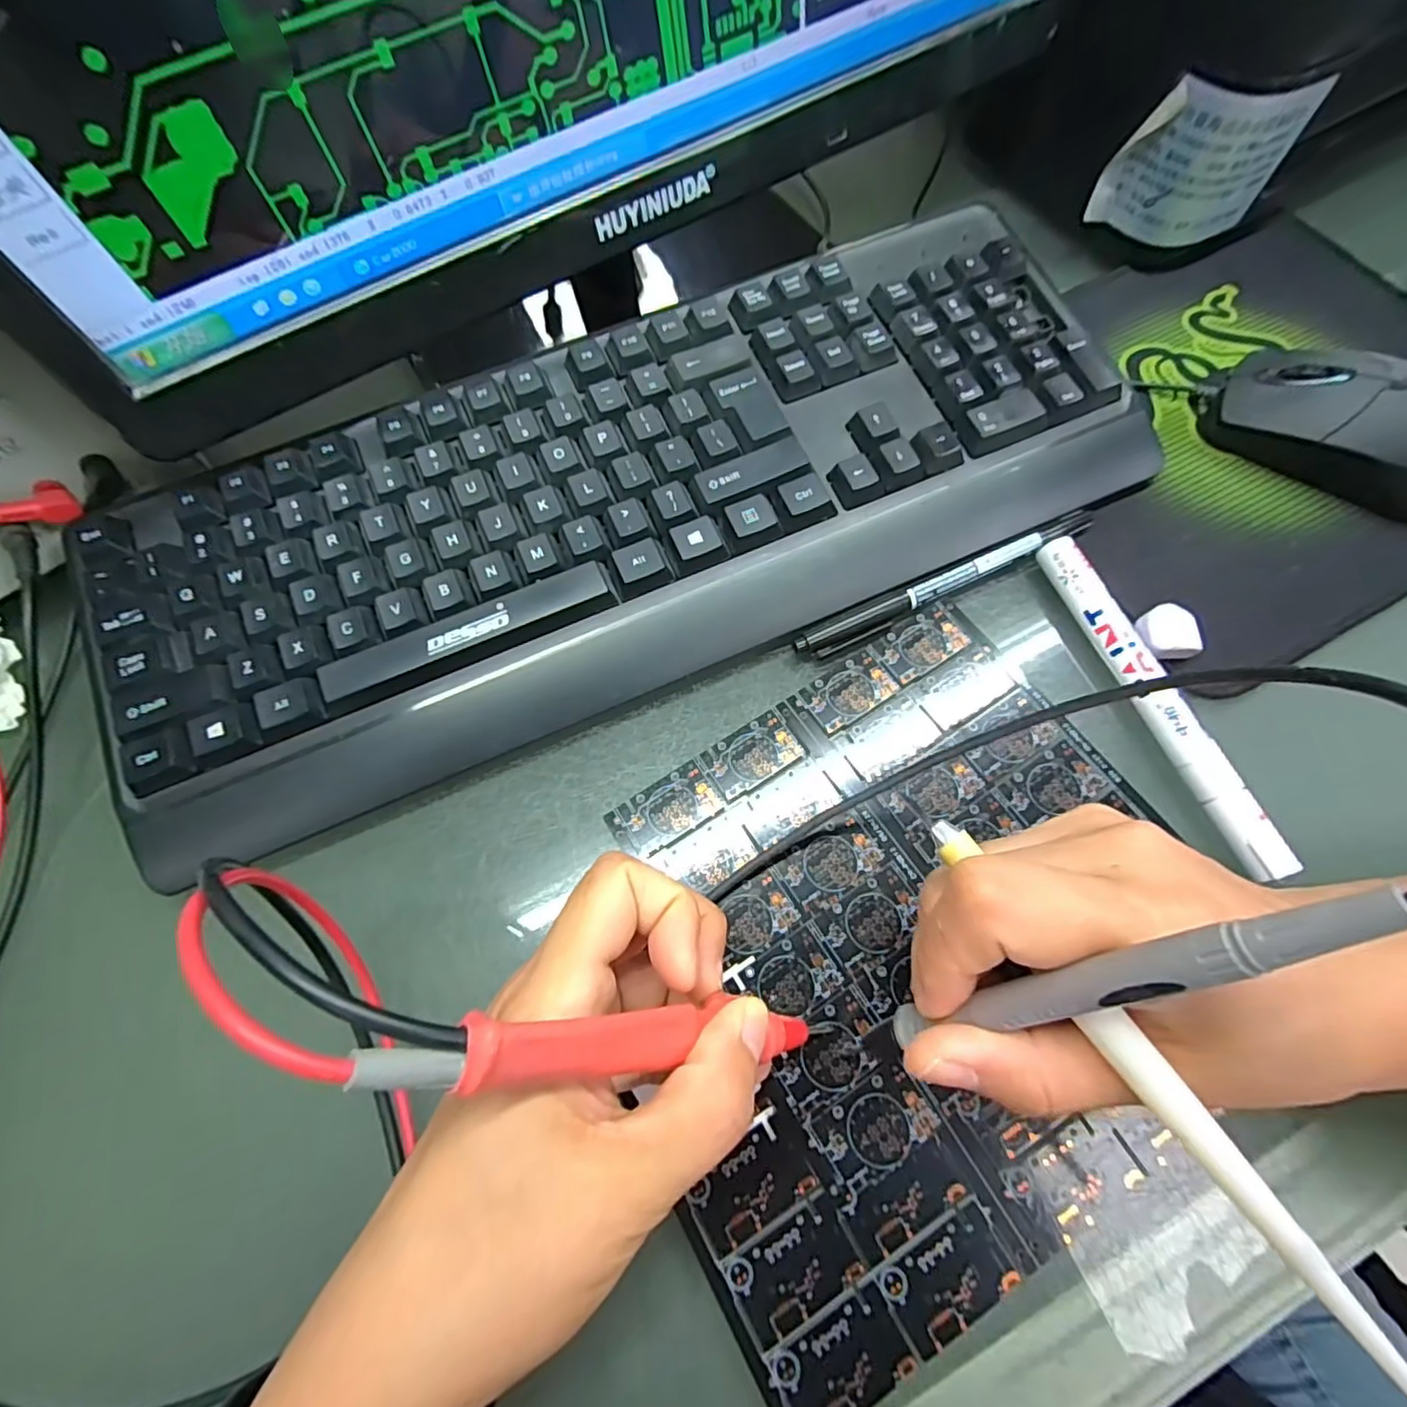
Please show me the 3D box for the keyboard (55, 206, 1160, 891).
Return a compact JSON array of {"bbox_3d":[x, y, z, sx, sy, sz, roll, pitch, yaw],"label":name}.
[{"bbox_3d":[-0.030,-0.086,0.268,0.424,0.043,0.153,-23,69,-7],"label":"keyboard"}]

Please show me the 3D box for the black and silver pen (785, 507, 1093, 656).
[{"bbox_3d":[0.103,-0.050,0.264,0.140,0.009,0.010,-24,69,-7],"label":"black and silver pen"}]

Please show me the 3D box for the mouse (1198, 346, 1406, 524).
[{"bbox_3d":[0.282,-0.116,0.268,0.058,0.037,0.115,-42,72,-14],"label":"mouse"}]

